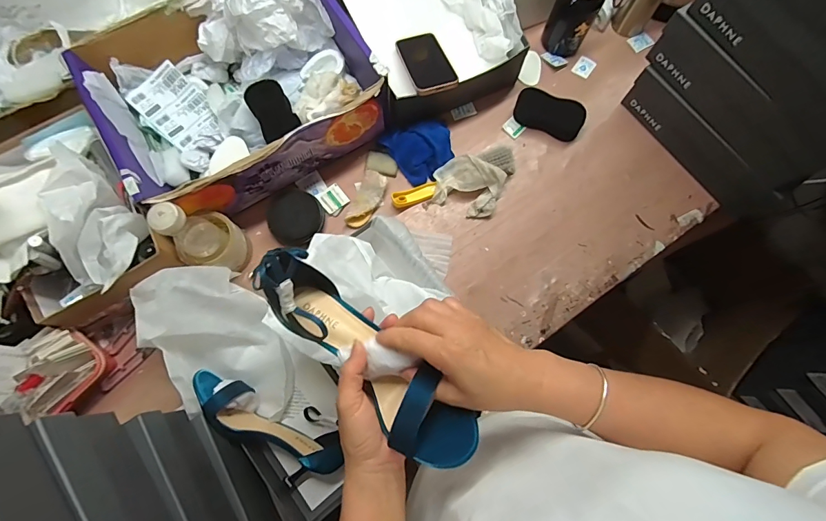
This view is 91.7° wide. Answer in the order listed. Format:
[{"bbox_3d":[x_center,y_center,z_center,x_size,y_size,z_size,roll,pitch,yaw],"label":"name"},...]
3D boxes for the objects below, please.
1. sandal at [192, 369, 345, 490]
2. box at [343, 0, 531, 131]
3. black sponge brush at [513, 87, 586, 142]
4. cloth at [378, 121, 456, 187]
[{"bbox_3d":[-0.218,0.246,0.579,0.233,0.072,0.081,33,77,-7],"label":"sandal"},{"bbox_3d":[0.021,-0.441,0.730,0.262,0.114,0.335,-23,77,-6],"label":"box"},{"bbox_3d":[0.252,-0.272,0.743,0.128,0.038,0.063,26,77,6],"label":"black sponge brush"},{"bbox_3d":[0.015,-0.197,0.718,0.120,0.038,0.106,-22,77,-6],"label":"cloth"}]

